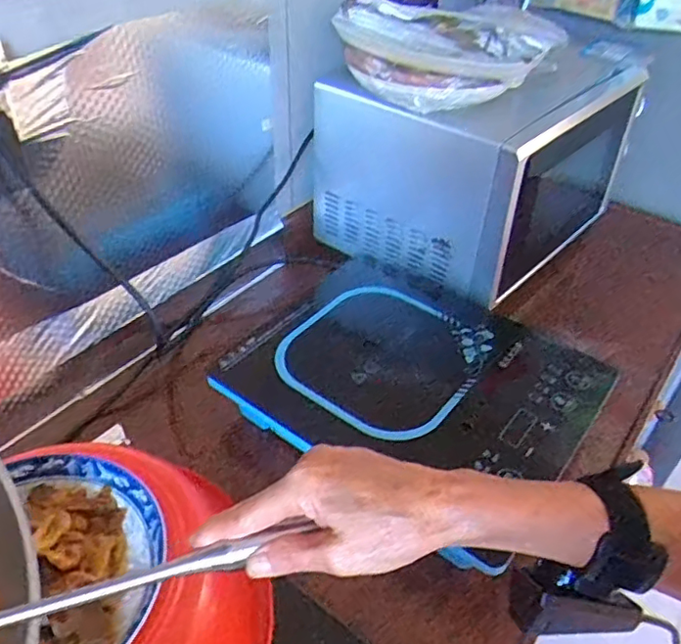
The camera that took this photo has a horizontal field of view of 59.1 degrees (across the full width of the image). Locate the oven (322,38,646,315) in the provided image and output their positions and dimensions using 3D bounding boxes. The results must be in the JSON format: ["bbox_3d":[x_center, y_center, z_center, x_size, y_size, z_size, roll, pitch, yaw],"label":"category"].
[{"bbox_3d":[0.227,-0.269,0.957,0.326,0.241,0.444,33,49,29],"label":"oven"}]

